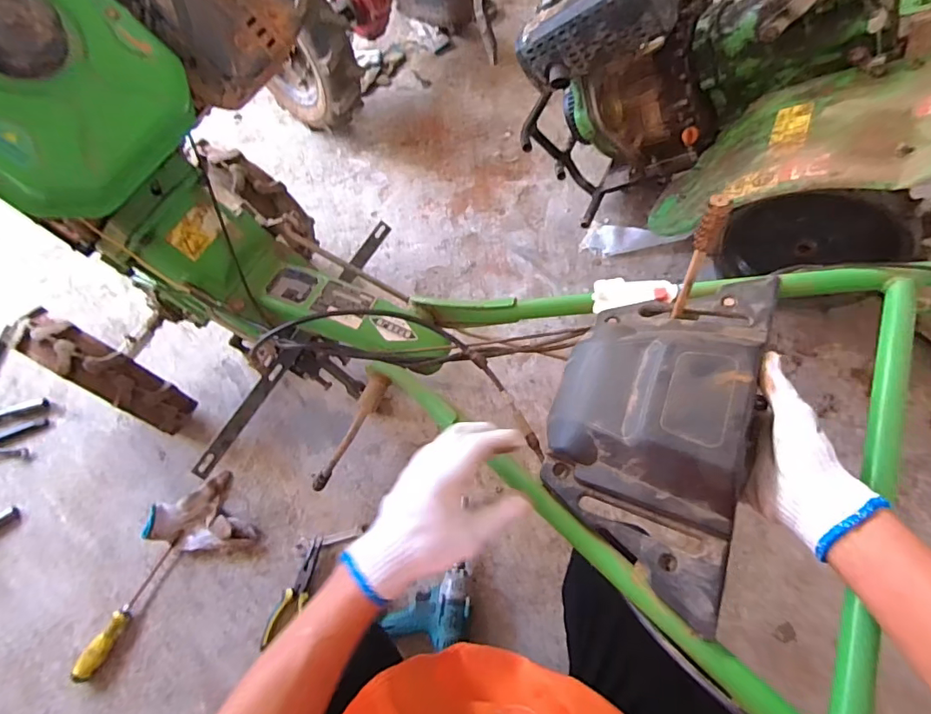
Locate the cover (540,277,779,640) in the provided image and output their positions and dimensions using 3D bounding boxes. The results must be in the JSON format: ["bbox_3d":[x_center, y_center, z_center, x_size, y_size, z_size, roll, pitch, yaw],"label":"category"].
[{"bbox_3d":[0.185,0.062,0.502,0.181,0.096,0.328,8,74,32],"label":"cover"}]

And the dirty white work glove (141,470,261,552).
[{"bbox_3d":[-0.501,0.317,0.951,0.167,0.063,0.148,-30,67,-10],"label":"dirty white work glove"}]

